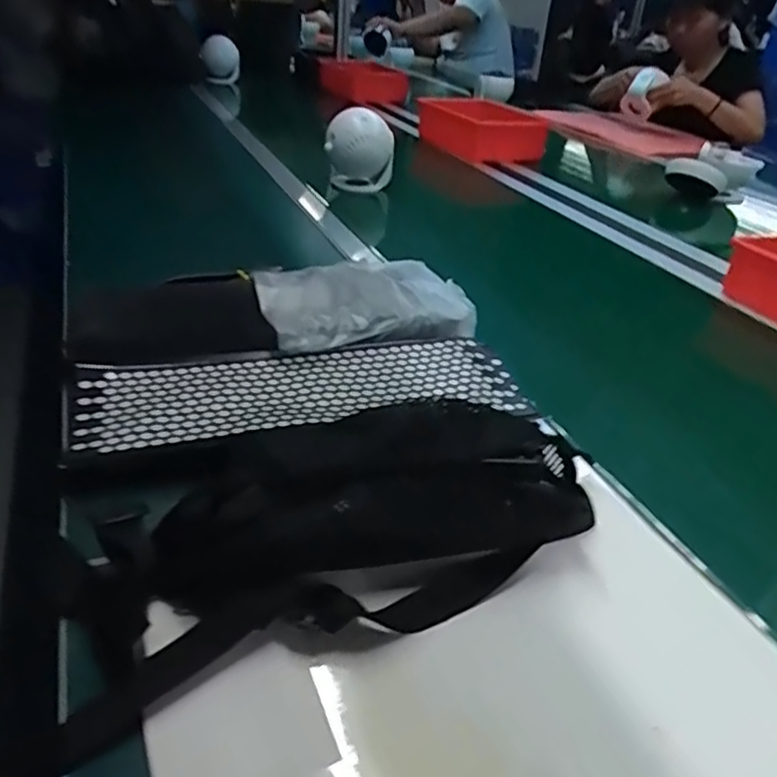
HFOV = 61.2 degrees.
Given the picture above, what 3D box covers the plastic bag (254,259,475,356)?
[{"bbox_3d":[-0.031,-0.090,0.681,0.210,0.038,0.154,-10,34,-21],"label":"plastic bag"}]

